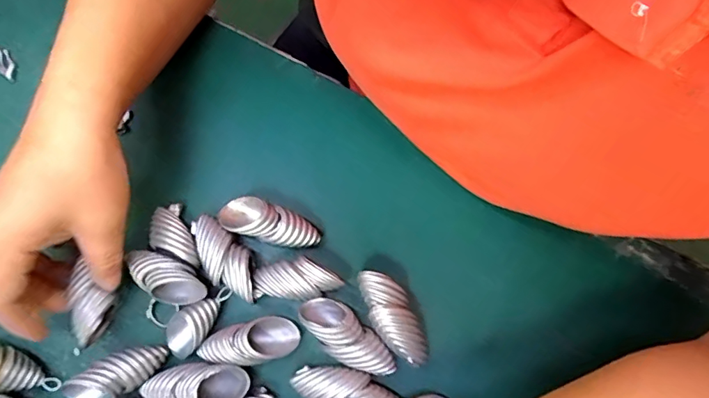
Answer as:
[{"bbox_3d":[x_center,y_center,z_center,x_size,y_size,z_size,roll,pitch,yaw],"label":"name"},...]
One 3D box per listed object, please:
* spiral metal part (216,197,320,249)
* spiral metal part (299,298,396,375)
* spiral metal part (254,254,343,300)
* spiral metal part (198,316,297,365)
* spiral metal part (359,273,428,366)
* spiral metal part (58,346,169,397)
[{"bbox_3d":[-0.056,0.017,0.311,0.066,0.030,0.026,17,79,5],"label":"spiral metal part"},{"bbox_3d":[-0.005,0.087,0.294,0.065,0.027,0.027,43,82,9],"label":"spiral metal part"},{"bbox_3d":[-0.036,0.052,0.307,0.053,0.020,0.026,-14,78,-2],"label":"spiral metal part"},{"bbox_3d":[-0.066,0.090,0.296,0.061,0.024,0.026,-10,78,-1],"label":"spiral metal part"},{"bbox_3d":[0.024,0.074,0.296,0.025,0.024,0.063,-25,78,-4],"label":"spiral metal part"},{"bbox_3d":[-0.149,0.112,0.297,0.062,0.021,0.025,-29,79,-5],"label":"spiral metal part"}]

